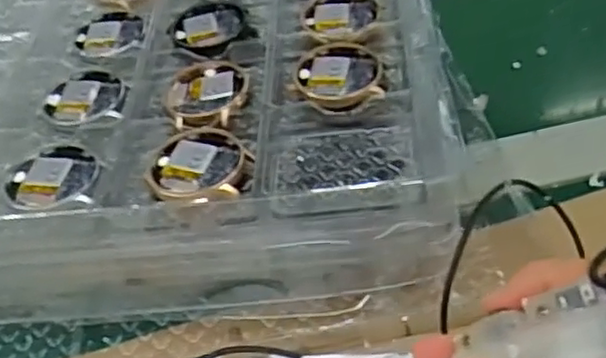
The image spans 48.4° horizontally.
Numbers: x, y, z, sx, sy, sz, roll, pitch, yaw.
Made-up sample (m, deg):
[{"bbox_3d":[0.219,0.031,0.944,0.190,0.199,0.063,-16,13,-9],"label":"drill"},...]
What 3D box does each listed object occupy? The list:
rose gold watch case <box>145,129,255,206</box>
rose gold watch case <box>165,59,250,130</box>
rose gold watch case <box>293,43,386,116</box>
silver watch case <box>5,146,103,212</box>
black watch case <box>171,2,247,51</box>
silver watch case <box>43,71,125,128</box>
[{"bbox_3d":[-0.046,-0.007,0.305,0.047,0.007,0.044,18,54,23],"label":"rose gold watch case"},{"bbox_3d":[-0.049,-0.045,0.345,0.041,0.005,0.053,-10,48,-1],"label":"rose gold watch case"},{"bbox_3d":[0.018,-0.052,0.339,0.042,0.006,0.051,-12,48,-2],"label":"rose gold watch case"},{"bbox_3d":[-0.116,-0.002,0.312,0.042,0.006,0.040,-3,48,5],"label":"silver watch case"},{"bbox_3d":[-0.055,-0.088,0.389,0.041,0.005,0.038,-29,51,-17],"label":"black watch case"},{"bbox_3d":[-0.110,-0.041,0.351,0.046,0.005,0.040,17,53,22],"label":"silver watch case"}]

